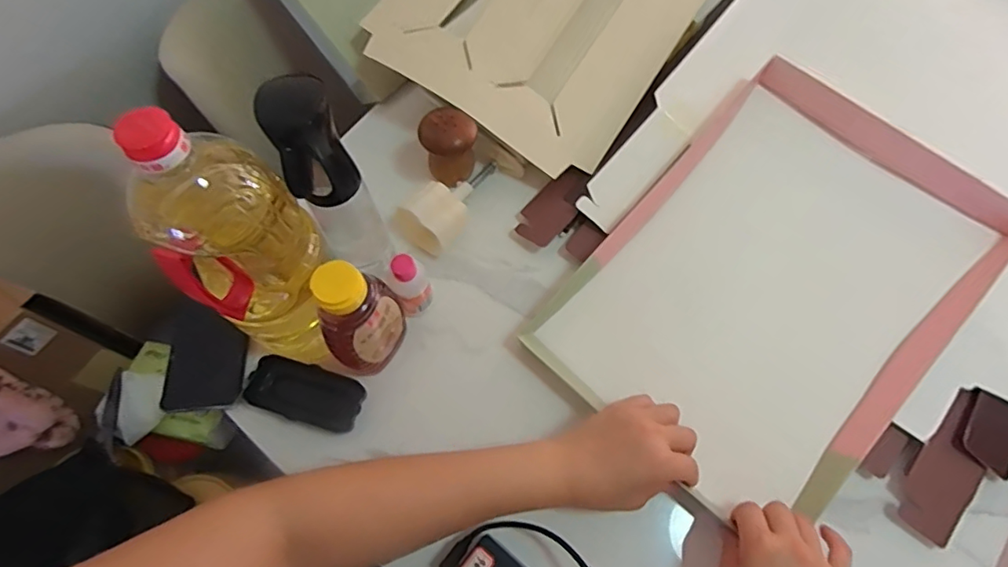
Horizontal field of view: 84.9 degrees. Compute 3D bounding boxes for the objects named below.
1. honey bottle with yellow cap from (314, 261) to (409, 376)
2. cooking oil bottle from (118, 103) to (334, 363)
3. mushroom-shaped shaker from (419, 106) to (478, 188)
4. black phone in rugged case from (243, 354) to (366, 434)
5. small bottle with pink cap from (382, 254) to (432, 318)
[{"bbox_3d":[-0.128,0.032,0.495,0.047,0.143,0.070,13,67,6],"label":"honey bottle with yellow cap"},{"bbox_3d":[-0.203,-0.028,0.440,0.104,0.258,0.099,-38,71,-15],"label":"cooking oil bottle"},{"bbox_3d":[-0.061,-0.152,0.612,0.055,0.072,0.051,0,66,1],"label":"mushroom-shaped shaker"},{"bbox_3d":[-0.192,0.108,0.540,0.115,0.026,0.052,14,67,7],"label":"black phone in rugged case"},{"bbox_3d":[-0.091,0.002,0.543,0.038,0.080,0.029,-41,72,-15],"label":"small bottle with pink cap"}]

